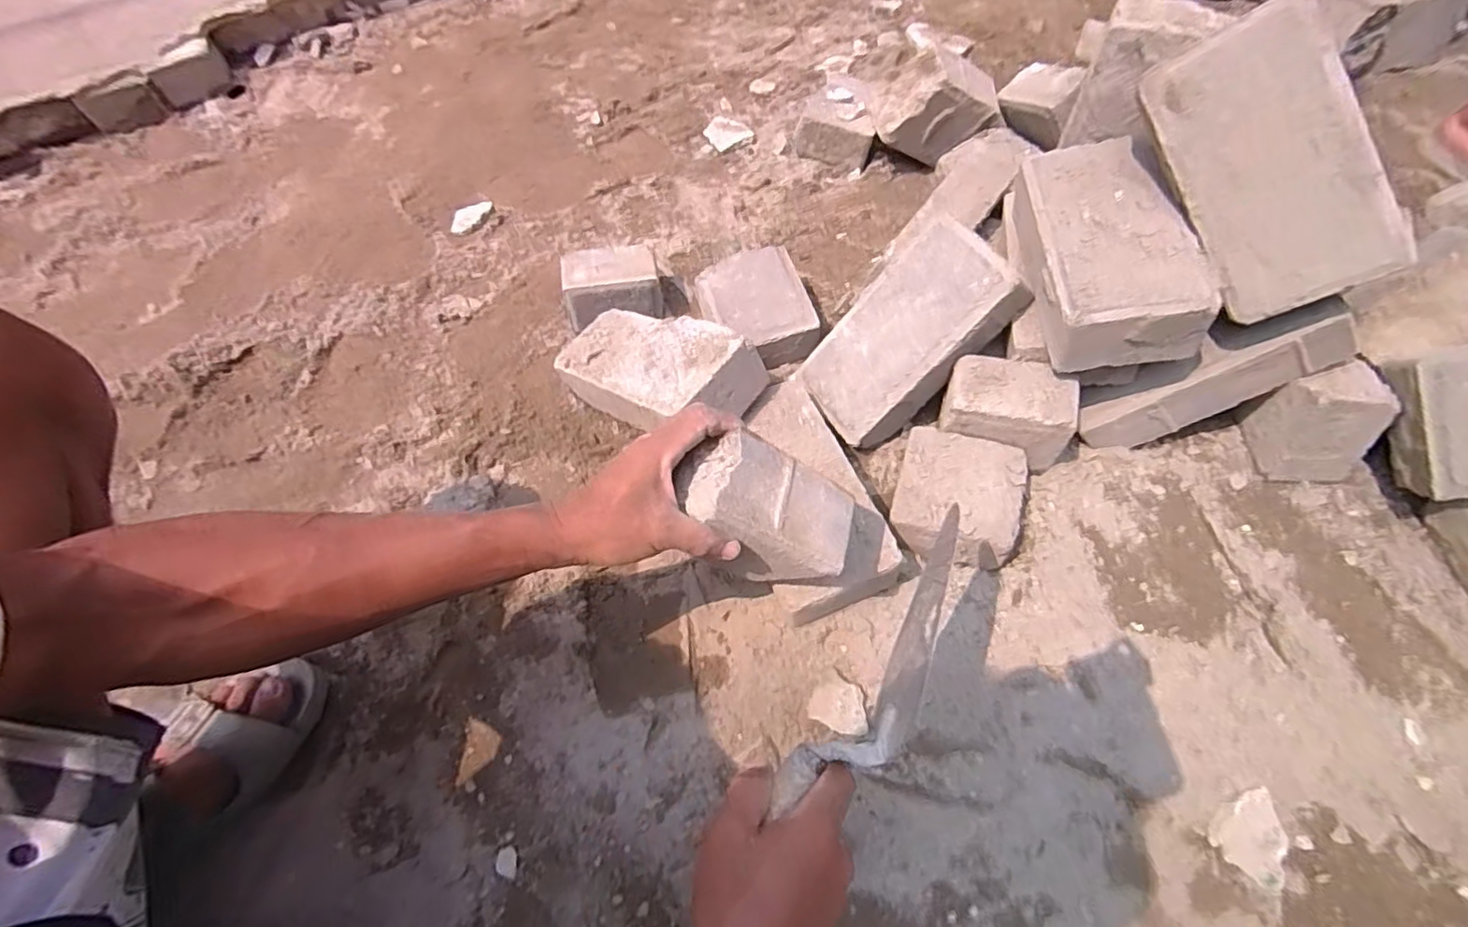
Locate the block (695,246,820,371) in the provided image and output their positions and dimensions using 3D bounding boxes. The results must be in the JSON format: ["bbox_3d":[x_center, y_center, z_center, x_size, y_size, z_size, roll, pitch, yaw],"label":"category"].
[{"bbox_3d":[0.020,-0.167,0.691,0.111,0.061,0.128,-17,61,-6],"label":"block"}]

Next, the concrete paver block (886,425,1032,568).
[{"bbox_3d":[0.202,0.032,0.573,0.110,0.052,0.110,12,57,15],"label":"concrete paver block"}]

